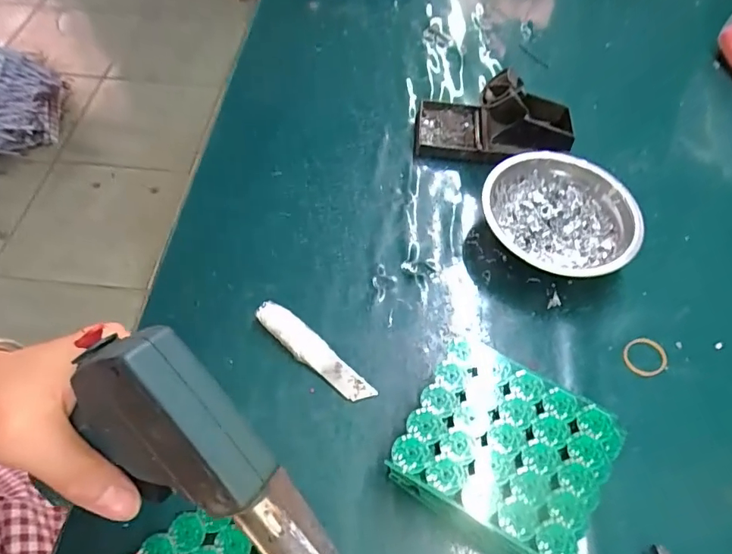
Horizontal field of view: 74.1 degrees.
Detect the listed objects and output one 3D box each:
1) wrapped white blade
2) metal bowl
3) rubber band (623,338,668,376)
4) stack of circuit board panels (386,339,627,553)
[{"bbox_3d":[-0.039,0.055,0.358,0.106,0.010,0.024,38,62,19],"label":"wrapped white blade"},{"bbox_3d":[0.165,-0.051,0.418,0.122,0.040,0.117,2,57,-3],"label":"metal bowl"},{"bbox_3d":[0.213,0.060,0.368,0.032,0.004,0.030,2,57,-3],"label":"rubber band"},{"bbox_3d":[0.083,0.110,0.305,0.118,0.050,0.102,28,63,15],"label":"stack of circuit board panels"}]

